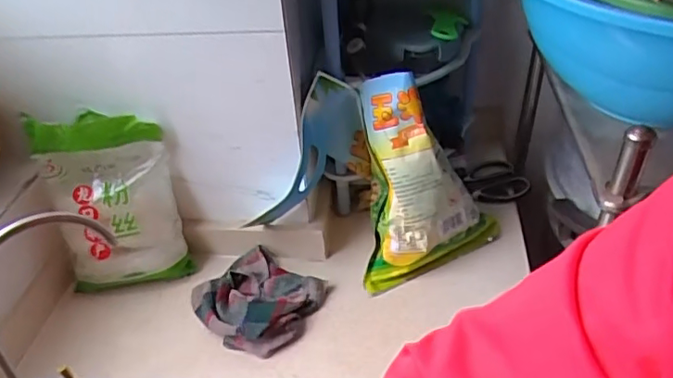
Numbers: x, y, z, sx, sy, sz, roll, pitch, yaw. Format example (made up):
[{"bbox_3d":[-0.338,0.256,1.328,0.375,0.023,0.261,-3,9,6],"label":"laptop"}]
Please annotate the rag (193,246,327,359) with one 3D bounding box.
[{"bbox_3d":[-0.096,0.129,0.676,0.139,0.034,0.123,17,42,27],"label":"rag"}]

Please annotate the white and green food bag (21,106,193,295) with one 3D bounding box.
[{"bbox_3d":[-0.263,0.024,0.682,0.141,0.218,0.071,-12,37,-9],"label":"white and green food bag"}]

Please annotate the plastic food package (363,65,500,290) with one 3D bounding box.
[{"bbox_3d":[0.090,-0.019,0.689,0.174,0.246,0.084,-22,19,-21],"label":"plastic food package"}]

